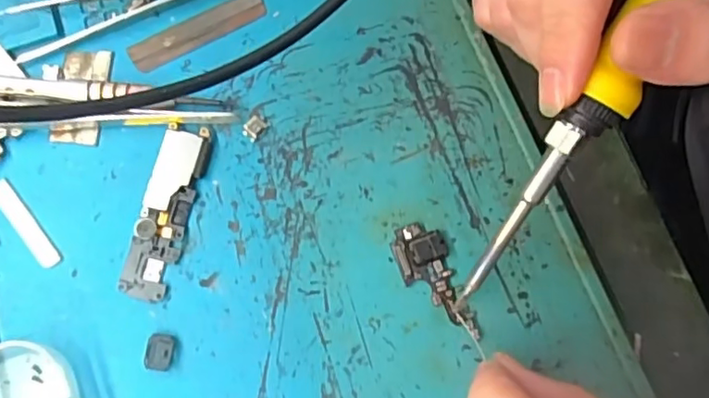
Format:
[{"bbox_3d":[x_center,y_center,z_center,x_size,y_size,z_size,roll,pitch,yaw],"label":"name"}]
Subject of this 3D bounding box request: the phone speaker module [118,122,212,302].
[{"bbox_3d":[-0.069,0.004,0.219,0.017,0.005,0.065,13,75,2],"label":"phone speaker module"}]

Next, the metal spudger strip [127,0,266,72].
[{"bbox_3d":[-0.063,-0.069,0.239,0.056,0.004,0.014,-28,77,-8],"label":"metal spudger strip"}]

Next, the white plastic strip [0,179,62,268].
[{"bbox_3d":[-0.121,0.009,0.216,0.008,0.004,0.038,-38,79,-10],"label":"white plastic strip"}]

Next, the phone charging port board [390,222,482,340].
[{"bbox_3d":[0.028,0.030,0.214,0.019,0.004,0.044,-18,76,-6],"label":"phone charging port board"}]

